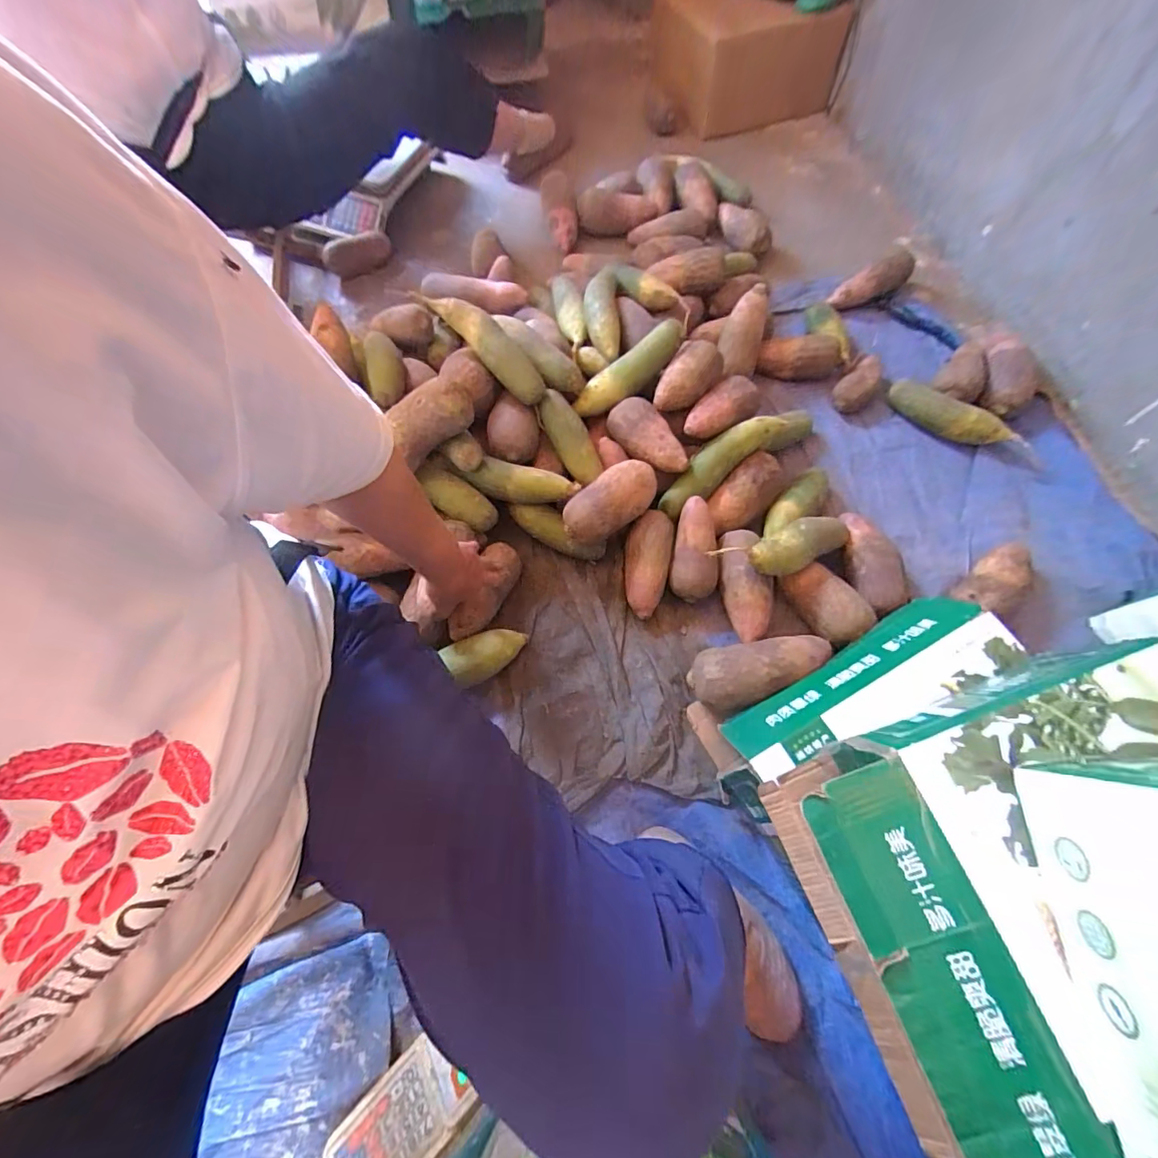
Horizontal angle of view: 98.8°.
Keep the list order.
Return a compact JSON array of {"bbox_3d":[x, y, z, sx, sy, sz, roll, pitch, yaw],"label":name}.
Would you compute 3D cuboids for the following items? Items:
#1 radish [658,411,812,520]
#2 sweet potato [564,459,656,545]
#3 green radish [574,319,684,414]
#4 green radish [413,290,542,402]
[{"bbox_3d":[0.254,-0.205,0.769,0.313,0.084,0.061,-35,70,-13],"label":"radish"},{"bbox_3d":[0.049,-0.114,0.727,0.077,0.058,0.144,42,74,18],"label":"sweet potato"},{"bbox_3d":[0.080,-0.331,0.795,0.204,0.050,0.054,-37,68,11],"label":"green radish"},{"bbox_3d":[-0.137,-0.358,0.751,0.219,0.052,0.058,43,72,-10],"label":"green radish"}]

